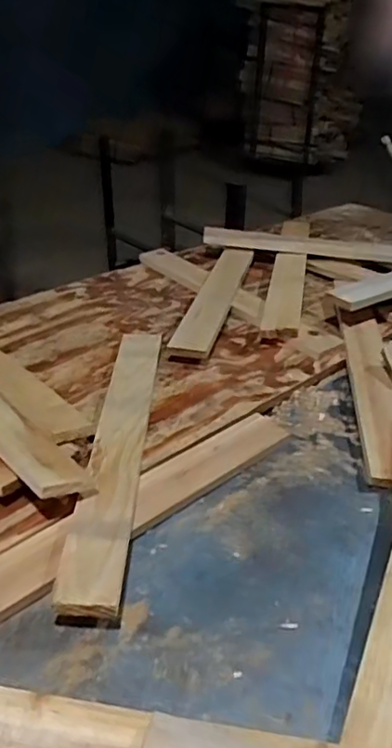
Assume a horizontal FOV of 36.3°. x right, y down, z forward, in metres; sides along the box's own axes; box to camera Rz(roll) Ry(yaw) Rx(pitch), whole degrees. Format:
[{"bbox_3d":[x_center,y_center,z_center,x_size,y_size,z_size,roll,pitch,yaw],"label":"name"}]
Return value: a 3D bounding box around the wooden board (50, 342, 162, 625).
[{"bbox_3d":[-0.089,0.078,0.716,0.059,0.030,0.453,2,34,0],"label":"wooden board"}]

